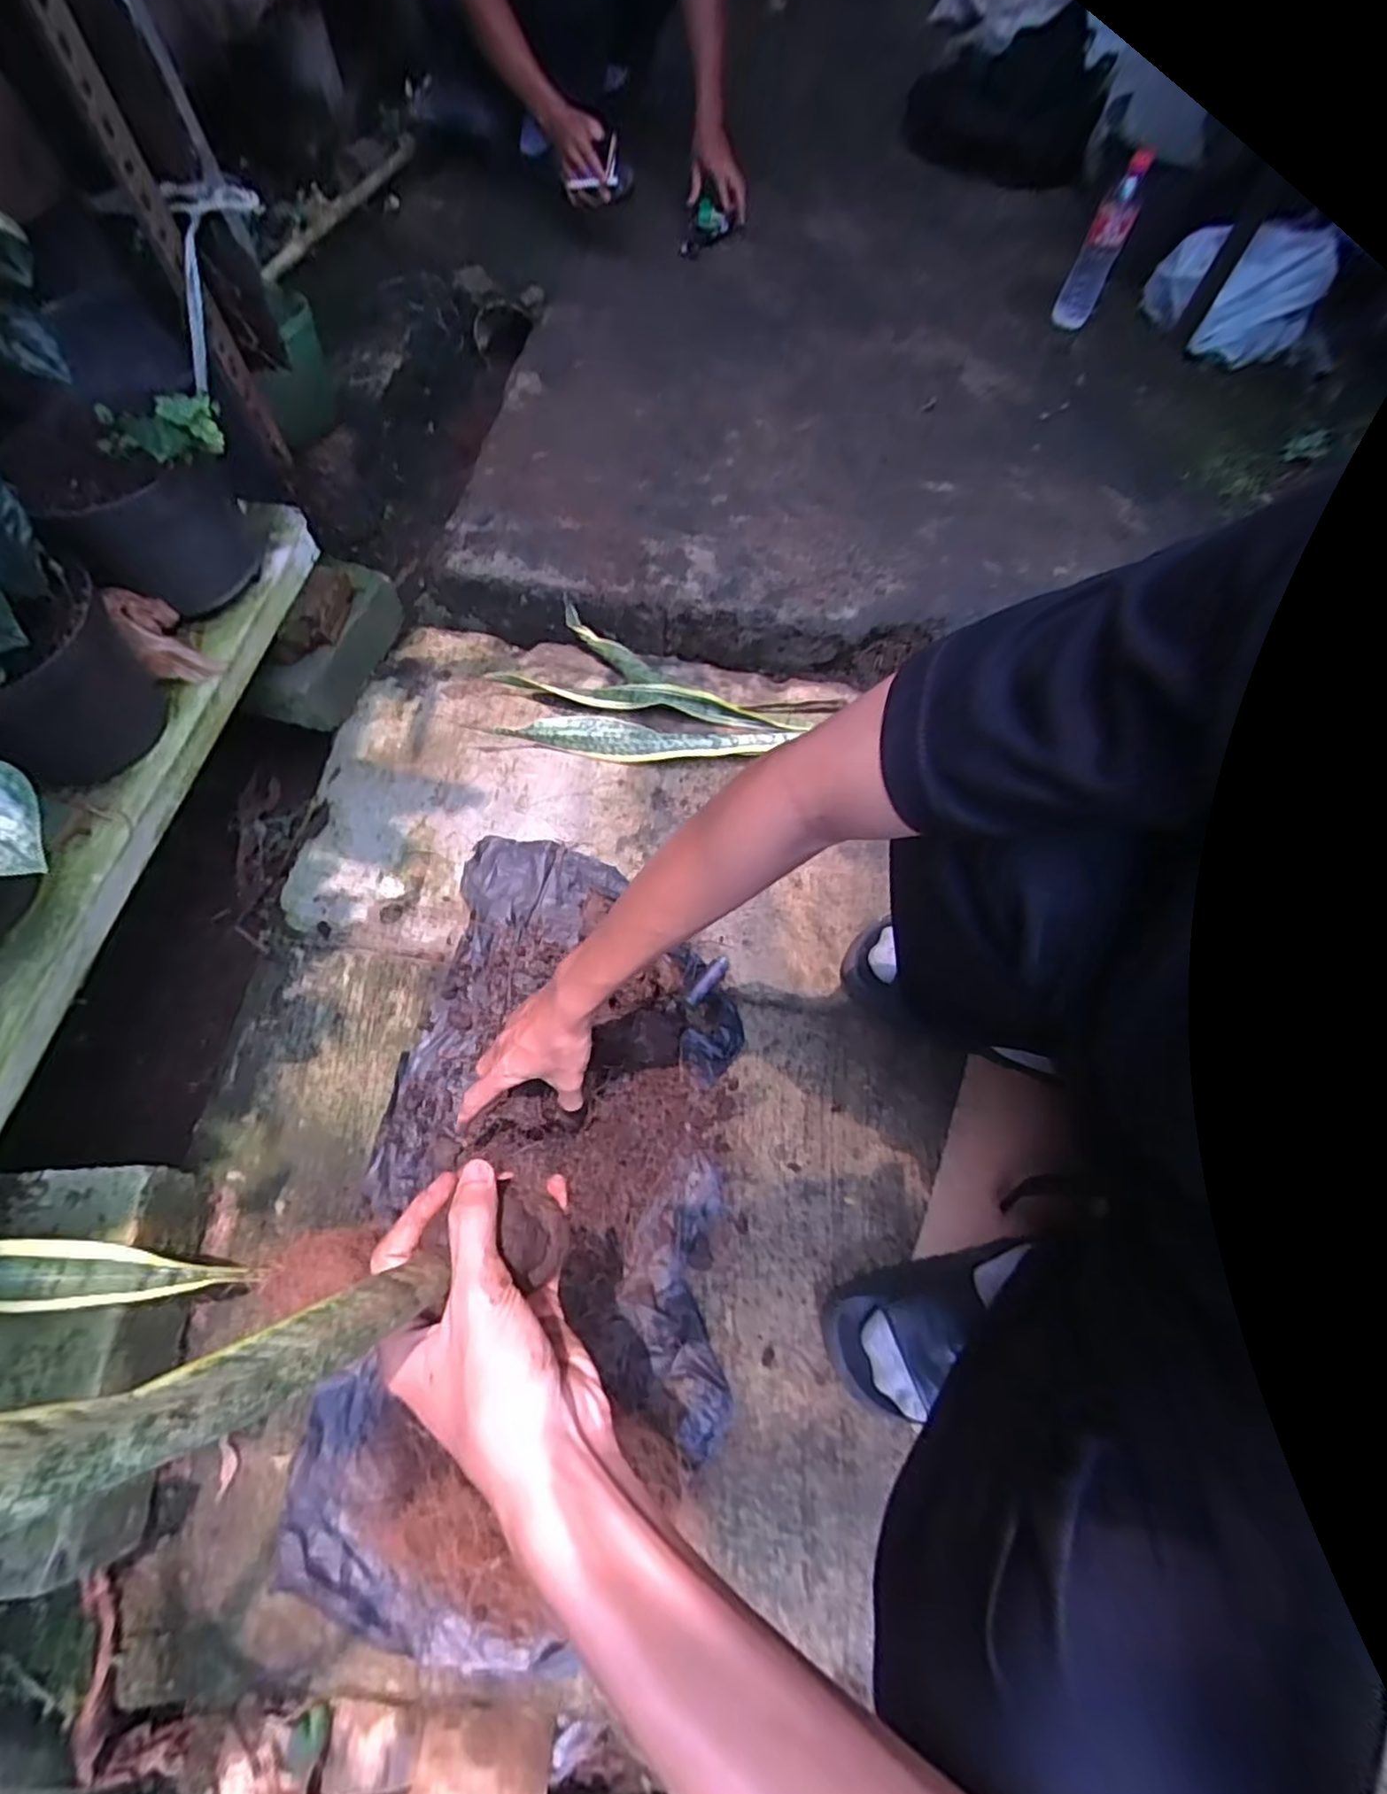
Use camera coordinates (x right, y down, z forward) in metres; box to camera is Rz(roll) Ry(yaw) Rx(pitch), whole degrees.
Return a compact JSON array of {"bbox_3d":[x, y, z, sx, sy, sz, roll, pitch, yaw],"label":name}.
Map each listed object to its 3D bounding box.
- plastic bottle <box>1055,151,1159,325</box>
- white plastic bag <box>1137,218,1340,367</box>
[{"bbox_3d":[0.635,-1.009,1.052,0.059,0.211,0.064,22,65,8],"label":"plastic bottle"},{"bbox_3d":[0.866,-0.972,1.079,0.242,0.146,0.058,27,66,10],"label":"white plastic bag"}]

